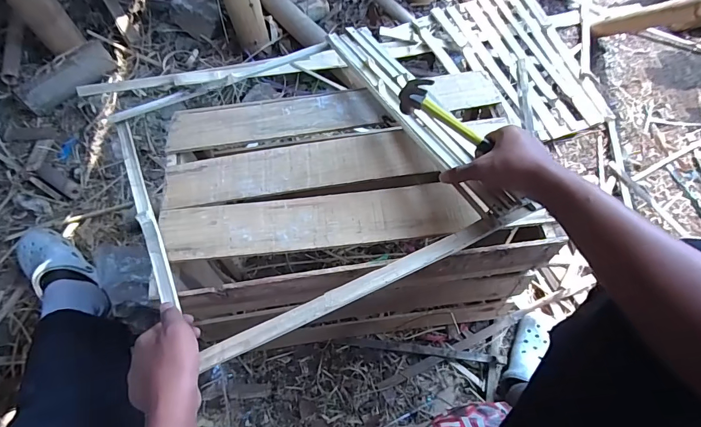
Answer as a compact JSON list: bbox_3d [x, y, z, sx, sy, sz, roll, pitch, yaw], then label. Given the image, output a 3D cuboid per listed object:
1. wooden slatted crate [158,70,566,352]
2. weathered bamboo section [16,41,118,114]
[{"bbox_3d":[-0.009,0.013,0.786,0.583,0.349,0.391,-7,61,-1],"label":"wooden slatted crate"},{"bbox_3d":[-0.812,-0.394,1.142,0.072,0.068,0.265,36,69,20],"label":"weathered bamboo section"}]

